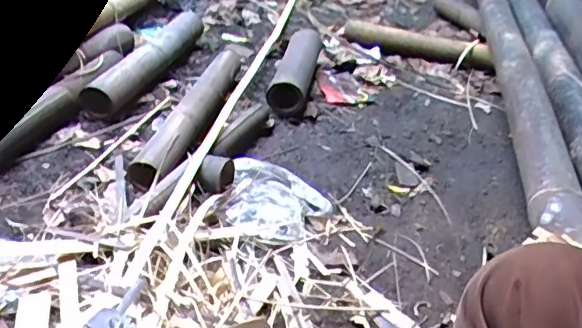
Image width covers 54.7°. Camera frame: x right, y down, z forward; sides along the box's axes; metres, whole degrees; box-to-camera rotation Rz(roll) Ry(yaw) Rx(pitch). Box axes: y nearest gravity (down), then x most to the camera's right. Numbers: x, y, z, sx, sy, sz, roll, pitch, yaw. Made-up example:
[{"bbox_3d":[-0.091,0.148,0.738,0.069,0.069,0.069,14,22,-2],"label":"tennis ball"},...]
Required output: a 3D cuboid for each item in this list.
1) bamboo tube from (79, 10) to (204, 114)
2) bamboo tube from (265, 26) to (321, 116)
[{"bbox_3d":[-0.327,-0.246,1.308,0.086,0.077,0.475,12,36,8],"label":"bamboo tube"},{"bbox_3d":[0.011,-0.228,1.343,0.088,0.079,0.372,10,36,5],"label":"bamboo tube"}]

